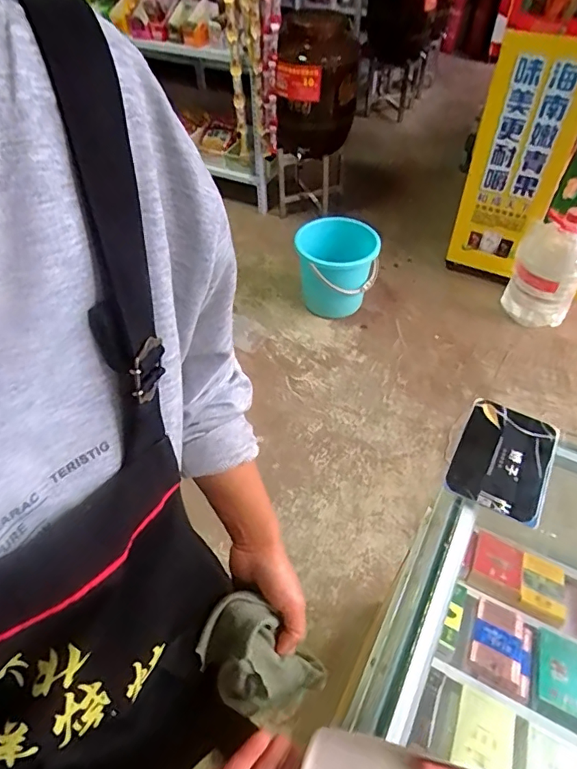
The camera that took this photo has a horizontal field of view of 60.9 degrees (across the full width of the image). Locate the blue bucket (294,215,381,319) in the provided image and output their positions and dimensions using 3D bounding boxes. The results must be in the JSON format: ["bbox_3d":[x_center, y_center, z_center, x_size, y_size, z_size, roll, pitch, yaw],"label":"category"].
[{"bbox_3d":[0.188,-0.445,1.894,0.301,0.334,0.289,5,50,6],"label":"blue bucket"}]

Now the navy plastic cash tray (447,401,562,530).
[{"bbox_3d":[0.245,0.084,0.558,0.101,0.015,0.140,19,52,23],"label":"navy plastic cash tray"}]

